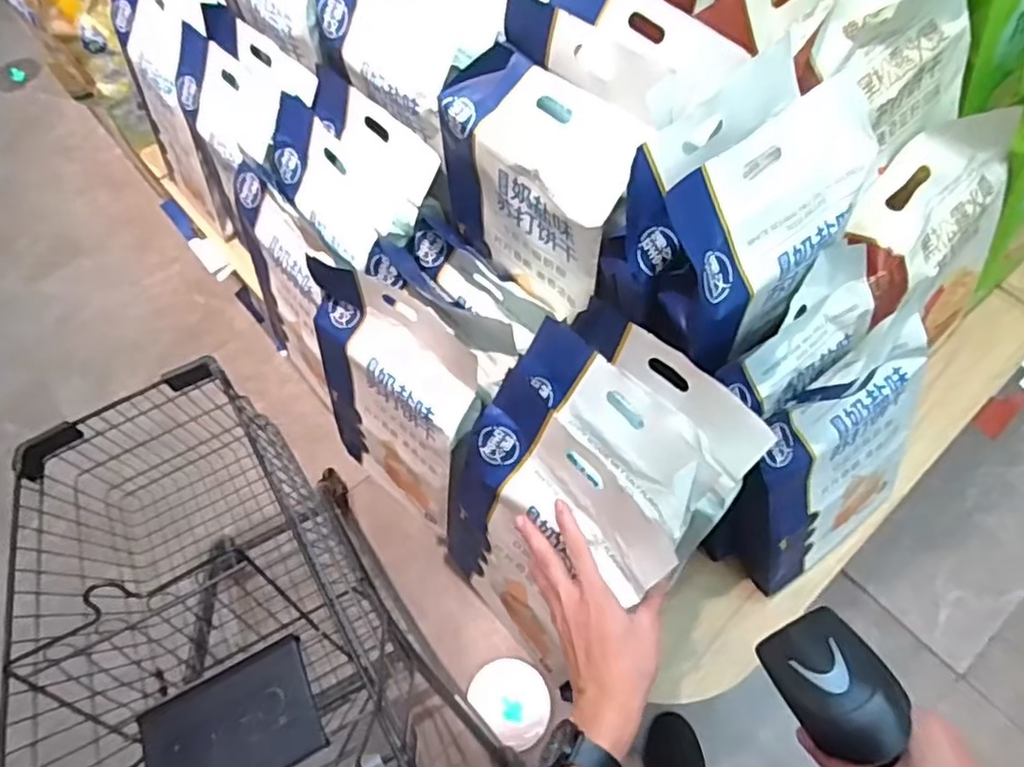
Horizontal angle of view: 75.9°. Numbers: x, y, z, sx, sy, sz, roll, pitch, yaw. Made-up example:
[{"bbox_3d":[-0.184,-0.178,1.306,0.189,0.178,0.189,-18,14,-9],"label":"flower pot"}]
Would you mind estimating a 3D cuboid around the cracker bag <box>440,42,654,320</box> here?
[{"bbox_3d":[0.029,-0.190,0.633,0.098,0.191,0.210,-39,67,-14],"label":"cracker bag"}]

